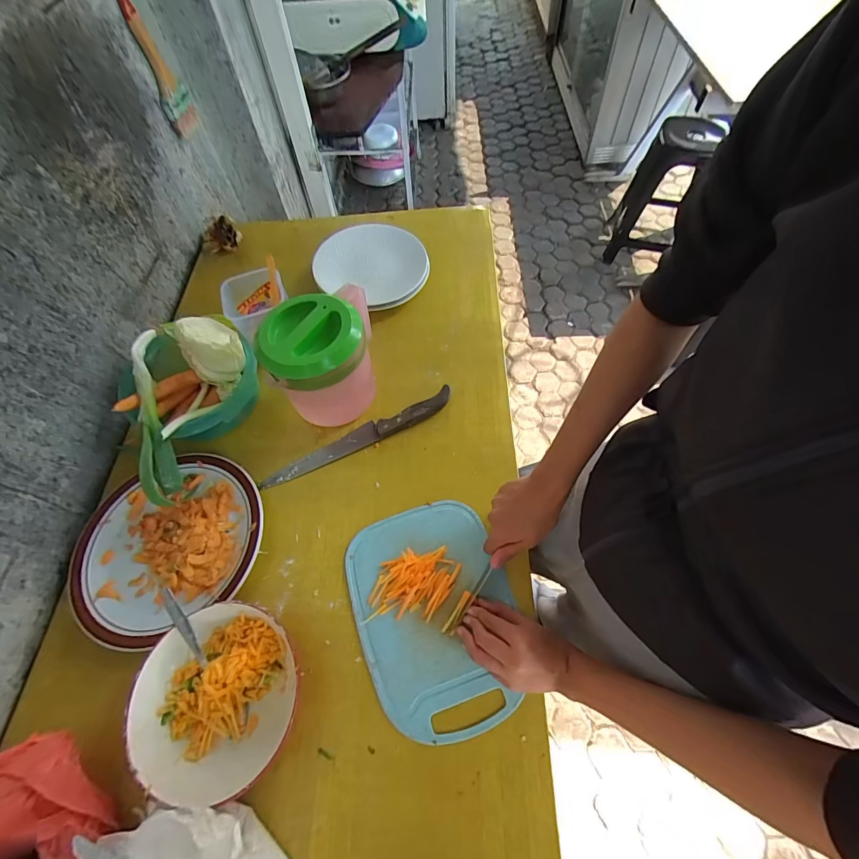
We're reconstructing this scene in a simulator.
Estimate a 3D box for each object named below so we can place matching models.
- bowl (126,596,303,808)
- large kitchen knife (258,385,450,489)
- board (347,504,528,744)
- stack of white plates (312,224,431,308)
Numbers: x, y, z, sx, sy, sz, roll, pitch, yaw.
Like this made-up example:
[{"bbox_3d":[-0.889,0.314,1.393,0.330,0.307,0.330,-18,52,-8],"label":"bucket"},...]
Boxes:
[{"bbox_3d":[-0.225,0.281,0.435,0.160,0.049,0.166,-1,61,2],"label":"bowl"},{"bbox_3d":[-0.104,0.010,0.597,0.298,0.018,0.036,-23,63,-10],"label":"large kitchen knife"},{"bbox_3d":[0.007,0.212,0.480,0.179,0.016,0.245,-20,62,-9],"label":"board"},{"bbox_3d":[-0.102,-0.311,0.761,0.210,0.026,0.183,30,66,17],"label":"stack of white plates"}]

